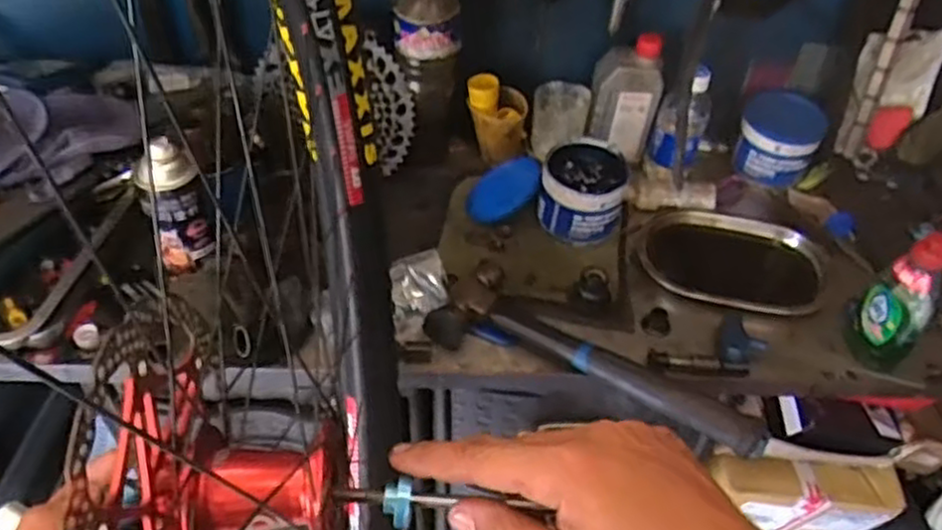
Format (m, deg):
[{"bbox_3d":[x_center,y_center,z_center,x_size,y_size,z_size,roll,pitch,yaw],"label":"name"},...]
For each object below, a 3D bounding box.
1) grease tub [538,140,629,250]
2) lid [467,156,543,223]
[{"bbox_3d":[0.134,-0.092,0.874,0.097,0.066,0.101,2,47,-2],"label":"grease tub"},{"bbox_3d":[0.041,-0.095,0.907,0.105,0.009,0.093,-39,39,-6],"label":"lid"}]

